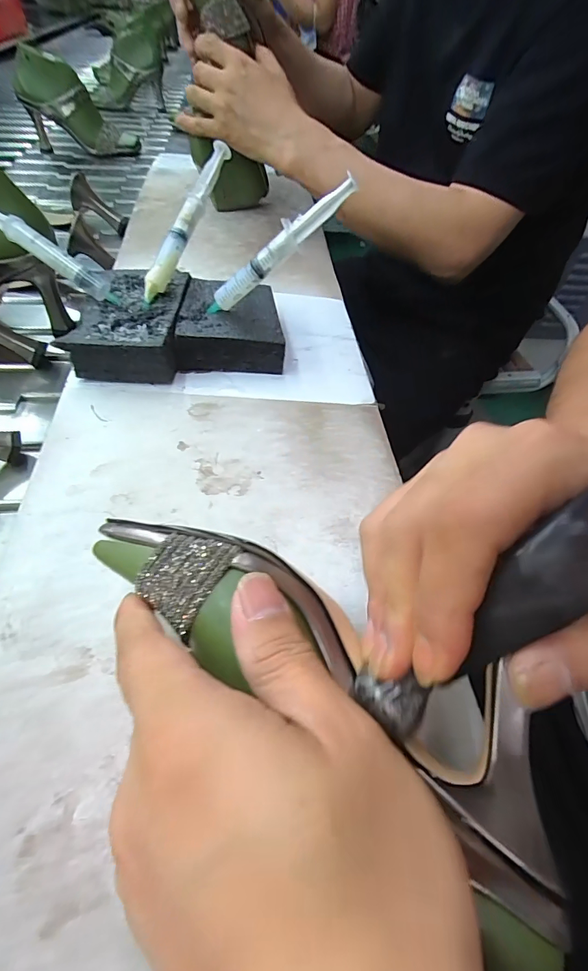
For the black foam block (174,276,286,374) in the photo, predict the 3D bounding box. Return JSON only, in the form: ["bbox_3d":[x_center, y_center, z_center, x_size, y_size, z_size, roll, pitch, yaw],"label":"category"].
[{"bbox_3d":[-0.055,-0.143,0.366,0.085,0.035,0.096,0,52,-6],"label":"black foam block"}]

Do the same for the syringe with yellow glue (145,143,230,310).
[{"bbox_3d":[-0.092,-0.223,0.350,0.019,0.022,0.153,24,87,13],"label":"syringe with yellow glue"}]

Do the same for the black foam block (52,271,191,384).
[{"bbox_3d":[-0.135,-0.139,0.355,0.077,0.036,0.120,3,51,-3],"label":"black foam block"}]

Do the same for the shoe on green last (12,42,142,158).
[{"bbox_3d":[-0.424,-0.735,0.809,0.200,0.153,0.064,-6,52,-10],"label":"shoe on green last"}]

